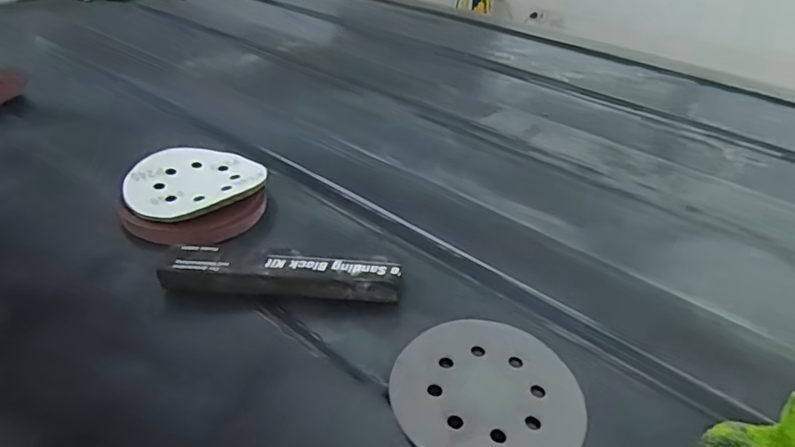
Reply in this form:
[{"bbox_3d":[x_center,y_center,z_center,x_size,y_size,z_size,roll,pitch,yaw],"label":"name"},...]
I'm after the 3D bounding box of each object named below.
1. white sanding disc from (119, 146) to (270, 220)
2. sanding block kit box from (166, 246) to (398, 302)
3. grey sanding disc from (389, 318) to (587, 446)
[{"bbox_3d":[-0.178,-0.039,0.493,0.115,0.016,0.103,-15,38,-23],"label":"white sanding disc"},{"bbox_3d":[-0.084,0.038,0.407,0.170,0.025,0.038,2,34,2],"label":"sanding block kit box"},{"bbox_3d":[0.054,0.104,0.347,0.112,0.008,0.117,3,33,-2],"label":"grey sanding disc"}]

